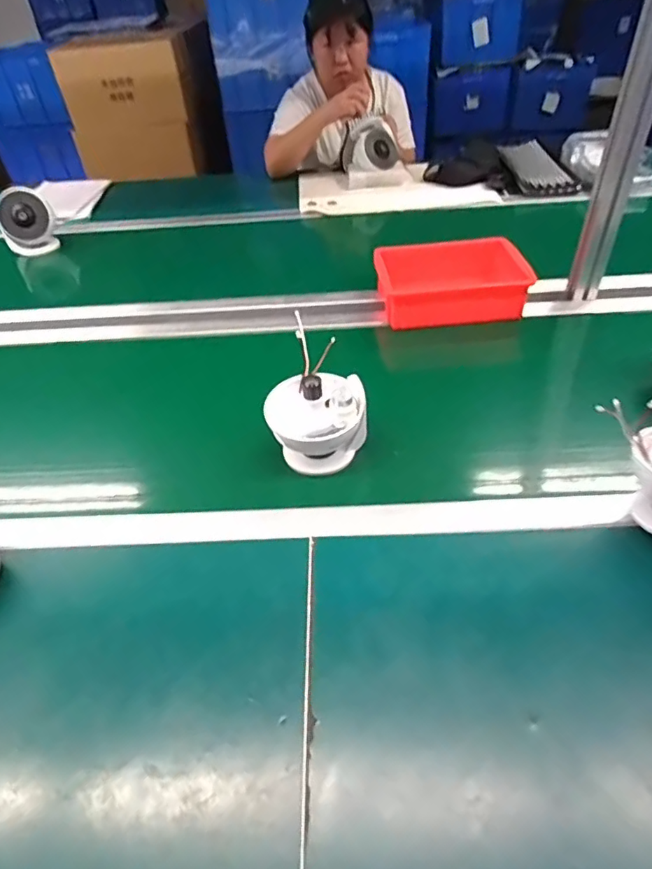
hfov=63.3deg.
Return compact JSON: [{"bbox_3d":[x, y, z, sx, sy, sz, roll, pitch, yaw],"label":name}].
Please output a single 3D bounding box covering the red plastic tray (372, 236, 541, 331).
[{"bbox_3d":[0.214,-0.262,0.922,0.239,0.090,0.167,-5,45,-6],"label":"red plastic tray"}]

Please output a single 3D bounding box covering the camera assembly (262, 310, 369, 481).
[{"bbox_3d":[-0.013,-0.038,0.649,0.102,0.151,0.112,35,54,30],"label":"camera assembly"}]

